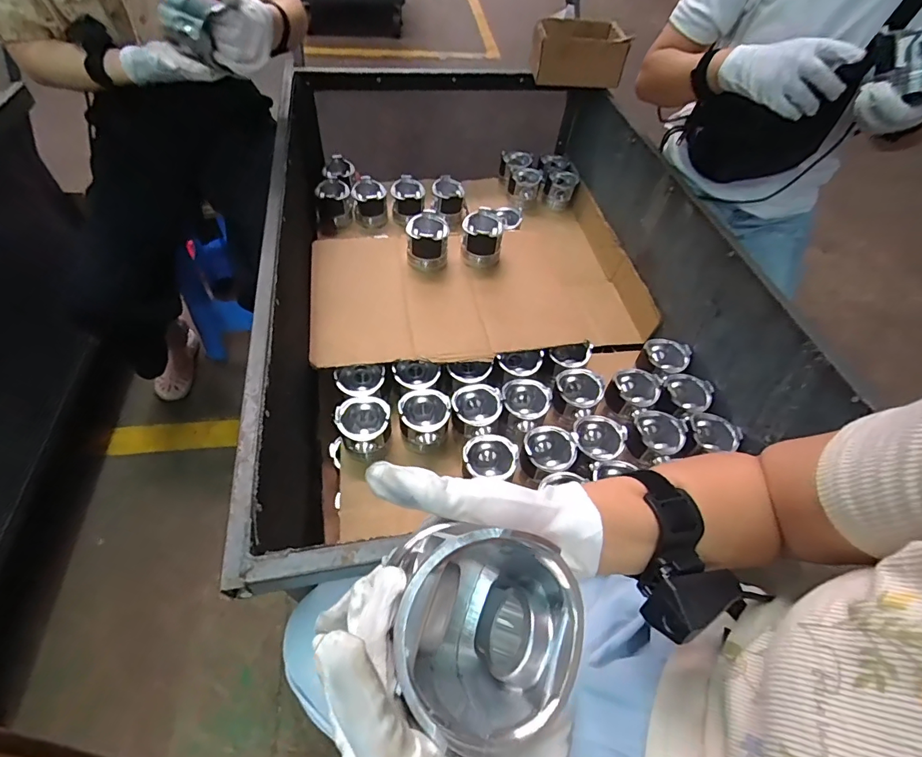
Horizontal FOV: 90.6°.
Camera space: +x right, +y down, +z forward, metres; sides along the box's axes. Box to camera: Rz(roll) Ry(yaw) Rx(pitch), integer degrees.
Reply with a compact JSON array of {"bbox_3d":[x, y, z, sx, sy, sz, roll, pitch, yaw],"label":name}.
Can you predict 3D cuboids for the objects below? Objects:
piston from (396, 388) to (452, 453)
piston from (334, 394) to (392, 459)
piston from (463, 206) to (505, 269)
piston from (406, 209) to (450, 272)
[{"bbox_3d":[-0.061,0.069,0.762,0.083,0.072,0.084,3,53,-2],"label":"piston"},{"bbox_3d":[-0.158,0.081,0.747,0.082,0.070,0.080,2,53,-3],"label":"piston"},{"bbox_3d":[0.042,-0.286,0.950,0.082,0.085,0.104,8,53,1],"label":"piston"},{"bbox_3d":[-0.067,-0.271,0.909,0.082,0.076,0.094,-1,53,-5],"label":"piston"}]

